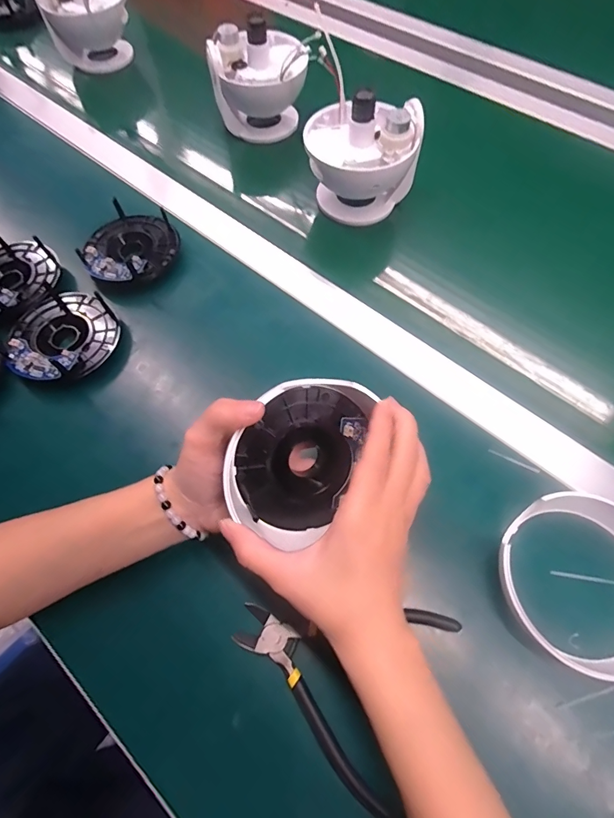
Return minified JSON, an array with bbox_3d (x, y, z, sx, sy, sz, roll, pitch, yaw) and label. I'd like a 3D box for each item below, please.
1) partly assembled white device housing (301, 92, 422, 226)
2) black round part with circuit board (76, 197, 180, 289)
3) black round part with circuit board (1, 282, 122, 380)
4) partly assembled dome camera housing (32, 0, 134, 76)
[{"bbox_3d":[0.056,-0.269,0.457,0.113,0.118,0.091,24,67,12],"label":"partly assembled white device housing"},{"bbox_3d":[-0.194,-0.177,0.449,0.096,0.029,0.100,0,65,1],"label":"black round part with circuit board"},{"bbox_3d":[-0.236,-0.069,0.400,0.098,0.031,0.097,0,65,1],"label":"black round part with circuit board"},{"bbox_3d":[-0.321,-0.568,0.619,0.115,0.118,0.085,11,65,6],"label":"partly assembled dome camera housing"}]

